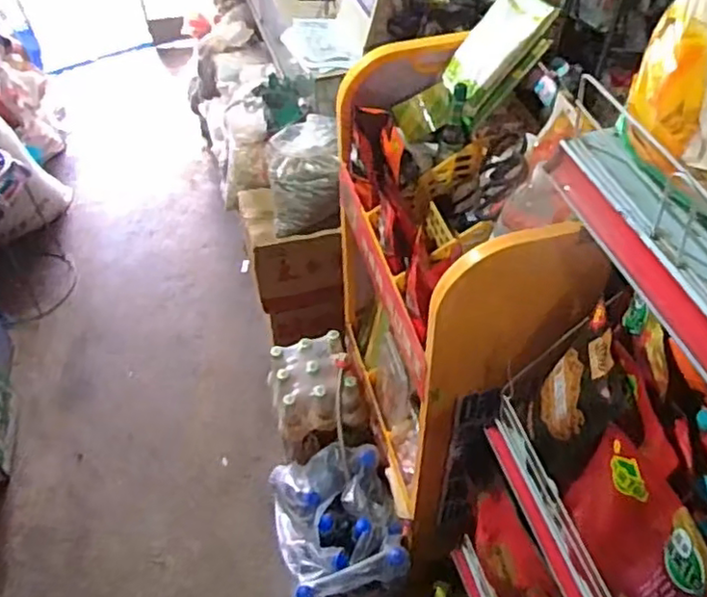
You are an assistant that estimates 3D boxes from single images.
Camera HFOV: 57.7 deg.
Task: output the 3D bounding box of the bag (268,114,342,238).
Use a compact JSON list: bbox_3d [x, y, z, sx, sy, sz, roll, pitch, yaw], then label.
[{"bbox_3d":[-0.138,-0.329,1.732,0.179,0.229,0.207,-8,48,-5],"label":"bag"}]

